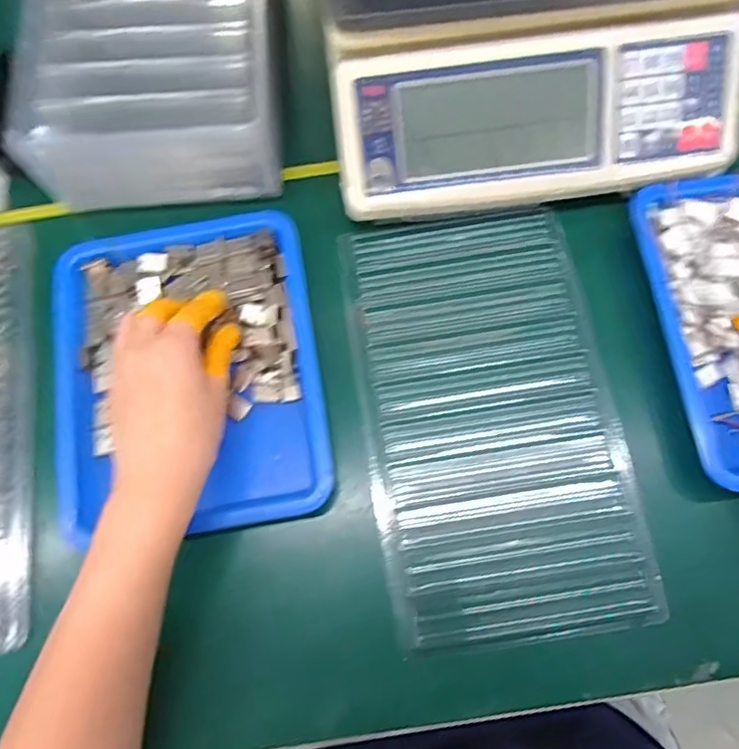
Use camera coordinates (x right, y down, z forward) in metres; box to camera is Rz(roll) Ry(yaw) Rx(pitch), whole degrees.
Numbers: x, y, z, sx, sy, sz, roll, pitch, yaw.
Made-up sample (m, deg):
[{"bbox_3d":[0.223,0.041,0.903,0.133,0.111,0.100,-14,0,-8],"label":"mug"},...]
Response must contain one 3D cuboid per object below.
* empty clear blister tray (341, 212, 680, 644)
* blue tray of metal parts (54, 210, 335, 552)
[{"bbox_3d":[0.080,0.024,0.395,0.164,0.014,0.289,-9,73,0],"label":"empty clear blister tray"},{"bbox_3d":[-0.122,-0.005,0.392,0.174,0.020,0.217,-11,74,-1],"label":"blue tray of metal parts"}]

